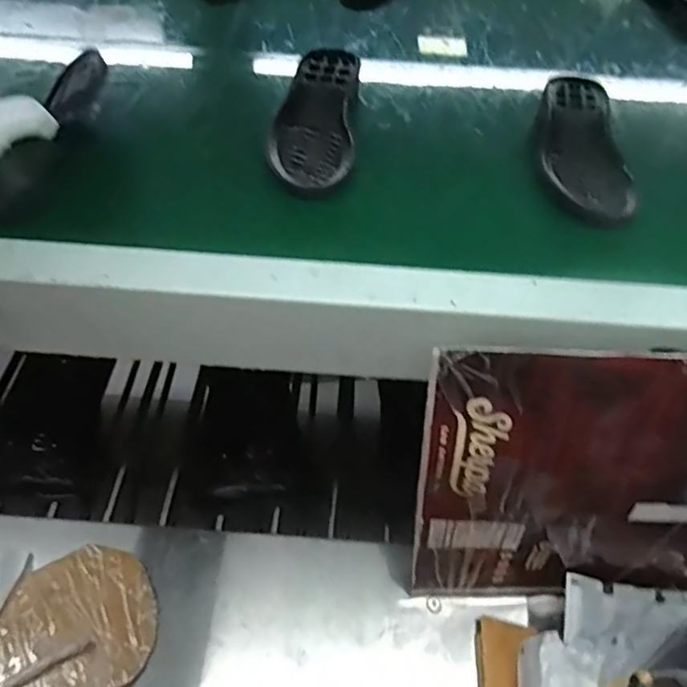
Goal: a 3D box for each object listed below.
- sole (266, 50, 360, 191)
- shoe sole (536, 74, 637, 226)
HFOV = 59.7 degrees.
[{"bbox_3d":[-0.027,-0.201,0.538,0.071,0.029,0.199,4,50,0],"label":"sole"},{"bbox_3d":[0.210,-0.174,0.529,0.070,0.029,0.191,9,51,5],"label":"shoe sole"}]

